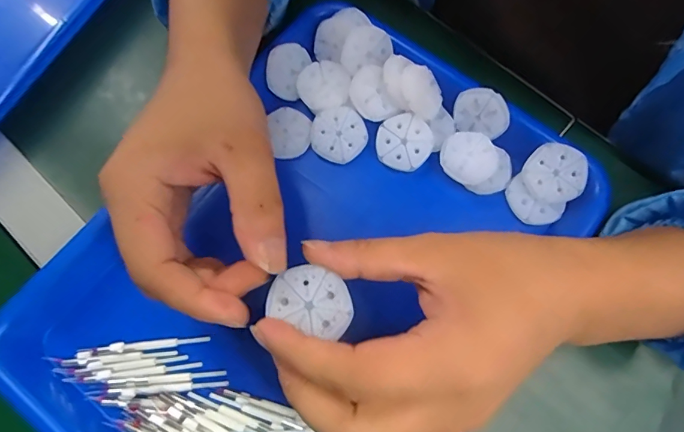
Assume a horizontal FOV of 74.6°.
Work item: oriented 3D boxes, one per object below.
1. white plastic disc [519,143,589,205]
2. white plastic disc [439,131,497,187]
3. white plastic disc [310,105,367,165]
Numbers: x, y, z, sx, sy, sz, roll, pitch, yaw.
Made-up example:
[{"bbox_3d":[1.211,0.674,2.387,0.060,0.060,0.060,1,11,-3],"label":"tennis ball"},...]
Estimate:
[{"bbox_3d":[0.139,-0.027,0.293,0.038,0.005,0.038,1,93,17],"label":"white plastic disc"},{"bbox_3d":[0.086,-0.040,0.304,0.037,0.007,0.036,0,71,0],"label":"white plastic disc"},{"bbox_3d":[-0.003,-0.057,0.314,0.038,0.004,0.038,0,88,3],"label":"white plastic disc"}]

